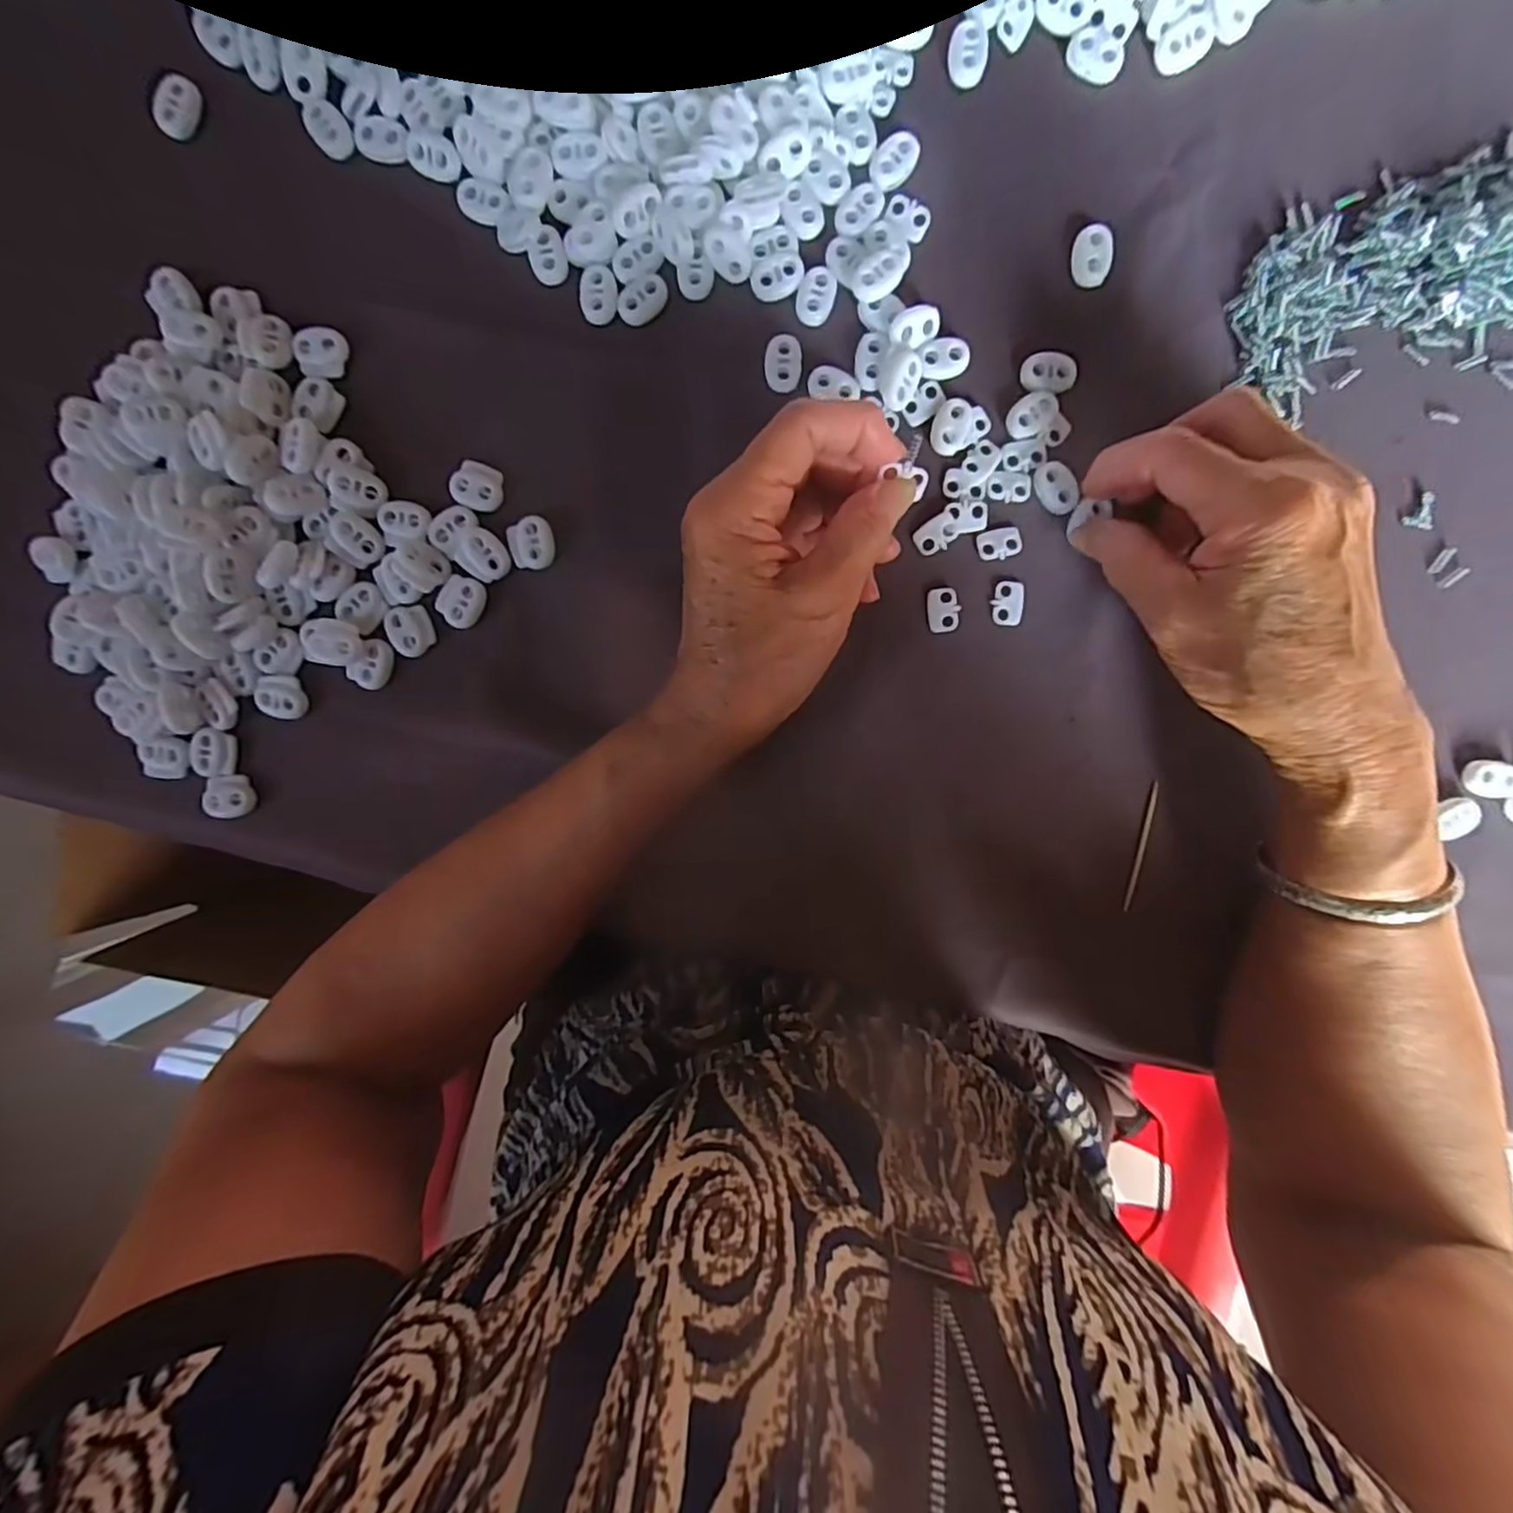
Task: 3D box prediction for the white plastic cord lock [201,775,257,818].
[{"bbox_3d":[-0.240,0.018,0.302,0.020,0.005,0.019,3,95,0],"label":"white plastic cord lock"}]

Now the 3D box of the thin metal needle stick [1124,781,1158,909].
[{"bbox_3d":[0.173,0.041,0.296,0.004,0.004,0.059,10,95,0],"label":"thin metal needle stick"}]

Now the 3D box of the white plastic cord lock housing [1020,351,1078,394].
[{"bbox_3d":[0.123,-0.161,0.278,0.022,0.004,0.015,6,95,0],"label":"white plastic cord lock housing"}]

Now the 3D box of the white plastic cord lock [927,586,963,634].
[{"bbox_3d":[0.082,-0.064,0.289,0.014,0.004,0.019,-6,95,1],"label":"white plastic cord lock"}]

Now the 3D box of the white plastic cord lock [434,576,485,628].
[{"bbox_3d":[-0.130,-0.068,0.290,0.018,0.004,0.022,30,95,-2],"label":"white plastic cord lock"}]

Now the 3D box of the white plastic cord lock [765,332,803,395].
[{"bbox_3d":[0.012,-0.166,0.278,0.015,0.004,0.022,-7,95,1],"label":"white plastic cord lock"}]

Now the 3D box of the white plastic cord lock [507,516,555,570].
[{"bbox_3d":[-0.098,-0.093,0.289,0.019,0.004,0.021,-8,95,1],"label":"white plastic cord lock"}]

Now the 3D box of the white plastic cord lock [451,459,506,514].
[{"bbox_3d":[-0.121,-0.117,0.286,0.021,0.004,0.019,17,95,-1],"label":"white plastic cord lock"}]

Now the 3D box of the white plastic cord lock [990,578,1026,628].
[{"bbox_3d":[0.110,-0.067,0.289,0.014,0.004,0.020,2,95,0],"label":"white plastic cord lock"}]

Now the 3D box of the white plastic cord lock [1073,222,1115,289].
[{"bbox_3d":[0.139,-0.207,0.274,0.015,0.005,0.023,-2,95,1],"label":"white plastic cord lock"}]

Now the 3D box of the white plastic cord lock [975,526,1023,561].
[{"bbox_3d":[0.105,-0.092,0.285,0.019,0.004,0.012,-12,95,2],"label":"white plastic cord lock"}]

